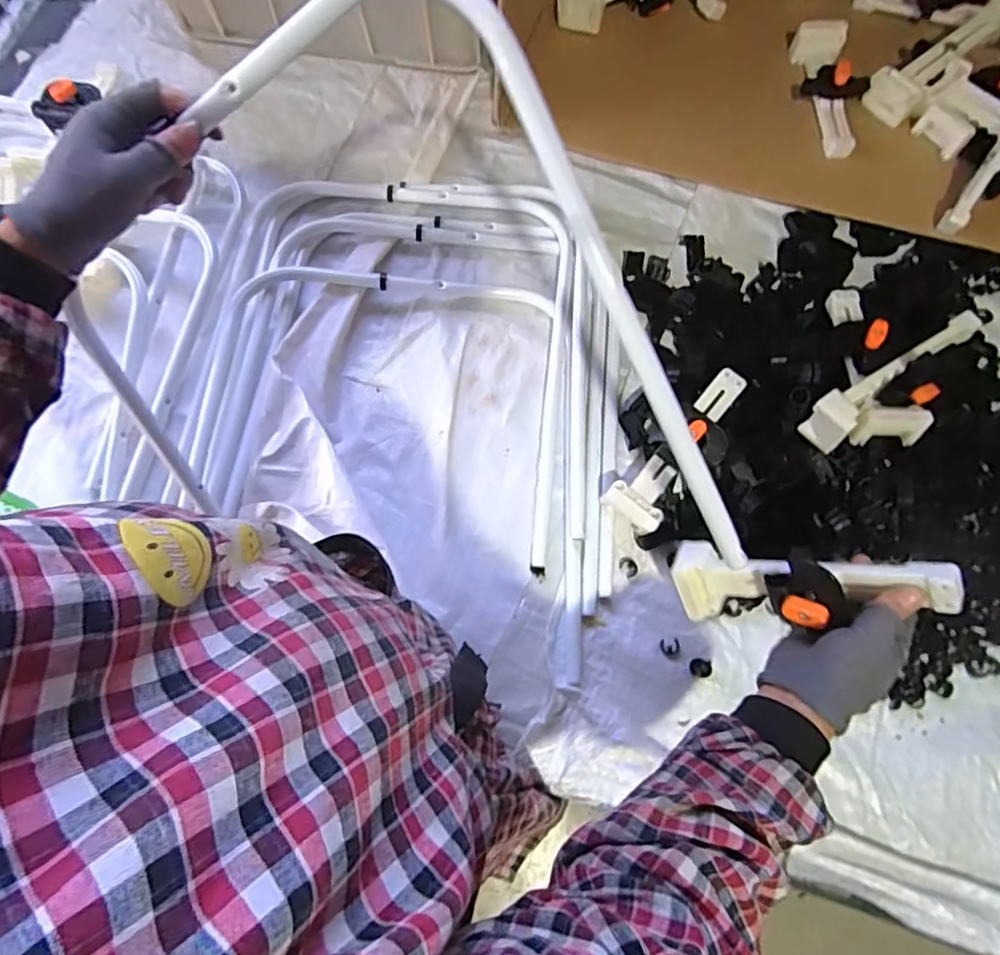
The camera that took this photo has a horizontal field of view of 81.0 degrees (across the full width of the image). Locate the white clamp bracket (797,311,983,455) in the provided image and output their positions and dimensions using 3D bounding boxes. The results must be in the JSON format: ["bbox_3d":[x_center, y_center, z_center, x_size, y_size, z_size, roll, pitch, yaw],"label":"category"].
[{"bbox_3d":[0.415,-0.082,0.599,0.212,0.055,0.080,-29,74,-10],"label":"white clamp bracket"}]

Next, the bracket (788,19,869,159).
[{"bbox_3d":[0.452,-0.525,0.787,0.082,0.061,0.231,0,71,-1],"label":"bracket"}]

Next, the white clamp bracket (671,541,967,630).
[{"bbox_3d":[0.240,0.086,0.464,0.197,0.041,0.063,-7,64,41],"label":"white clamp bracket"}]

